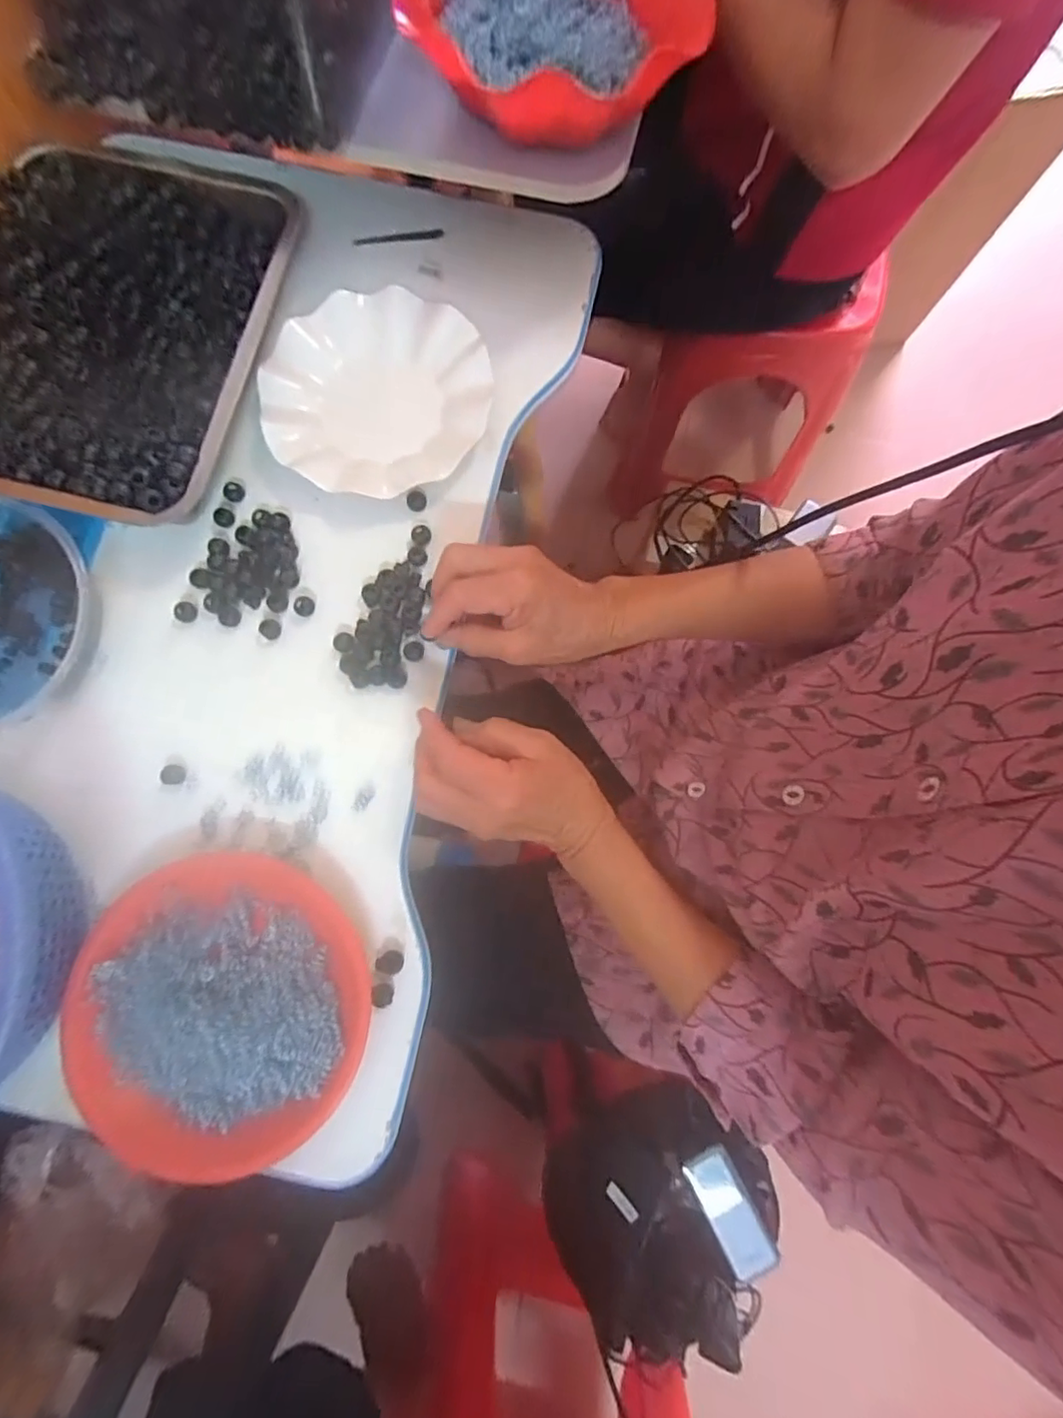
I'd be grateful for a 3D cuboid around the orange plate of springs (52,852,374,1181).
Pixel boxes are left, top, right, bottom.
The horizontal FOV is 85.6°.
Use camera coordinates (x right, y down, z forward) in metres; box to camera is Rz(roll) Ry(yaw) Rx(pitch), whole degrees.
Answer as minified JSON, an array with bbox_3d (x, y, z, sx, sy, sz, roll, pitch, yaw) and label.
[{"bbox_3d":[-0.212,0.198,0.384,0.193,0.034,0.187,0,79,-1],"label":"orange plate of springs"}]

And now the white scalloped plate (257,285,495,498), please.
[{"bbox_3d":[-0.126,-0.264,0.472,0.178,0.022,0.169,-7,80,-2],"label":"white scalloped plate"}]

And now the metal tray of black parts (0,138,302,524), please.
[{"bbox_3d":[-0.336,-0.298,0.456,0.235,0.054,0.305,12,79,1],"label":"metal tray of black parts"}]

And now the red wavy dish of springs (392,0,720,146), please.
[{"bbox_3d":[0.012,-0.514,0.426,0.220,0.056,0.233,-14,80,-4],"label":"red wavy dish of springs"}]

